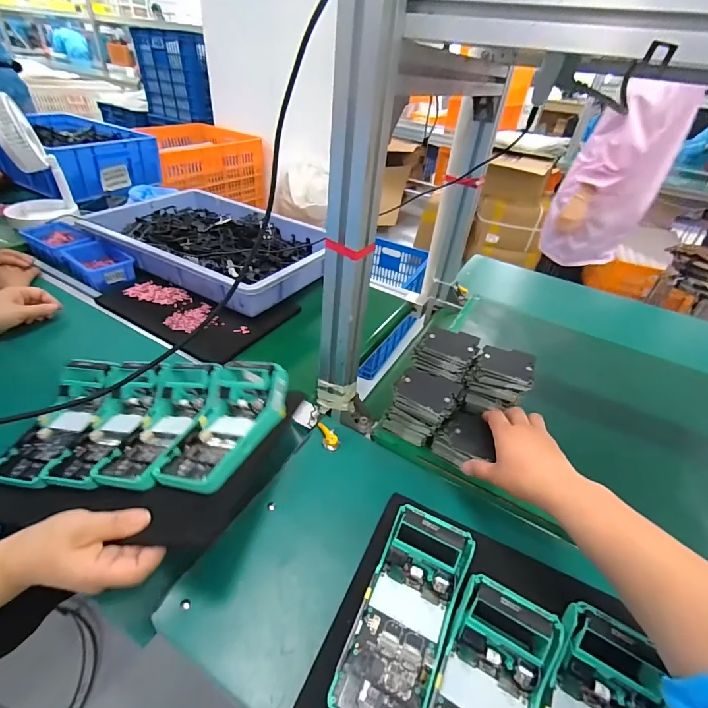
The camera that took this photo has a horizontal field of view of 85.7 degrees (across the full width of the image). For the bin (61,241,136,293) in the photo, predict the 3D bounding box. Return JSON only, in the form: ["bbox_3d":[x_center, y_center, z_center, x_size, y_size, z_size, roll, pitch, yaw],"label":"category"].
[{"bbox_3d":[-0.587,-0.209,0.885,0.157,0.050,0.106,29,43,29],"label":"bin"}]

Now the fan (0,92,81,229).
[{"bbox_3d":[-0.845,-0.497,0.971,0.152,0.275,0.172,-25,46,-34],"label":"fan"}]

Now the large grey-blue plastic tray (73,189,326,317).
[{"bbox_3d":[-0.348,-0.288,0.985,0.569,0.086,0.392,21,40,21],"label":"large grey-blue plastic tray"}]

